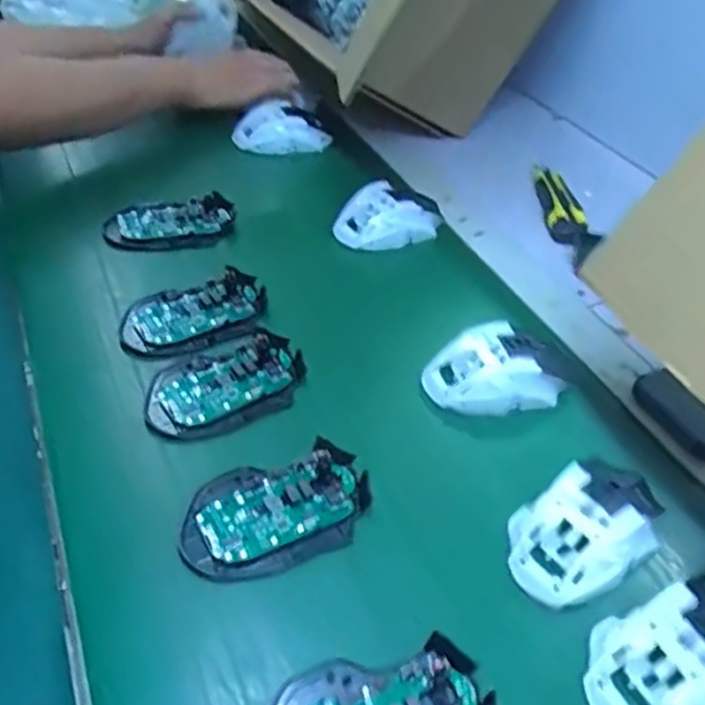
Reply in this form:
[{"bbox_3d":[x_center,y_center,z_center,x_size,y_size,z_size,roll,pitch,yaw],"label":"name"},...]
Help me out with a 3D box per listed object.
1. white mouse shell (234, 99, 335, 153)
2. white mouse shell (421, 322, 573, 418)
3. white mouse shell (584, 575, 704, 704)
[{"bbox_3d":[-0.078,-0.255,0.795,0.107,0.049,0.048,-9,43,-31],"label":"white mouse shell"},{"bbox_3d":[0.109,0.017,0.519,0.110,0.049,0.061,-6,45,-13],"label":"white mouse shell"},{"bbox_3d":[0.171,0.159,0.355,0.100,0.024,0.061,-17,47,-14],"label":"white mouse shell"}]

